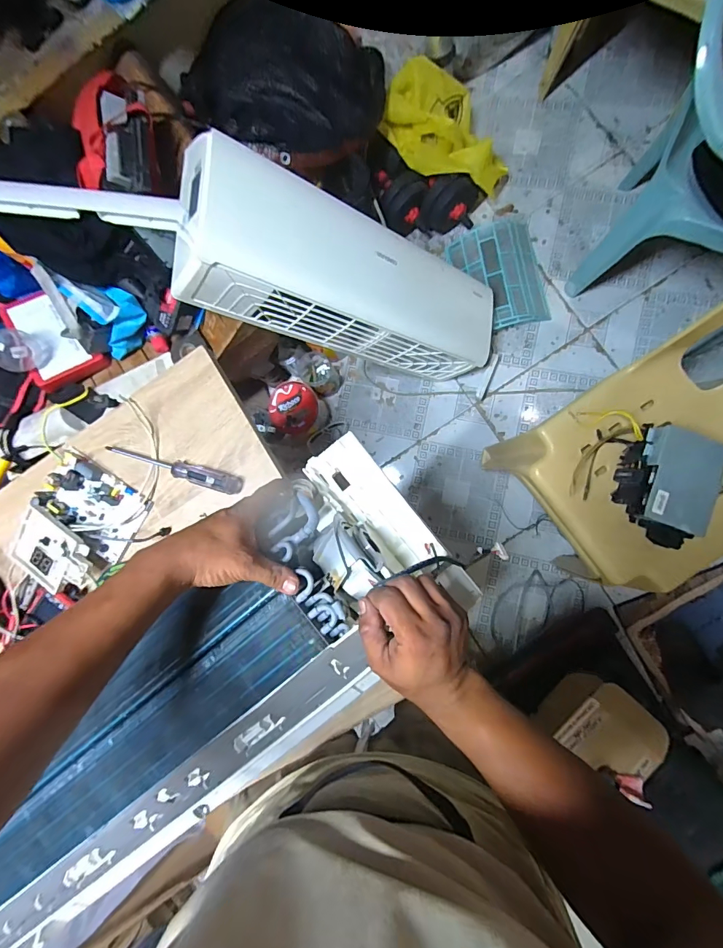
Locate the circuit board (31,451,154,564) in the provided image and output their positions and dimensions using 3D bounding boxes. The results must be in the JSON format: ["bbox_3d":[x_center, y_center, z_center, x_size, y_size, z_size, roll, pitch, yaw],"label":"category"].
[{"bbox_3d":[-0.425,0.047,0.640,0.170,0.032,0.112,34,93,9],"label":"circuit board"}]

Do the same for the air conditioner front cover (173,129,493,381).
[{"bbox_3d":[-0.002,-0.457,0.993,0.808,0.241,0.279,3,87,-31],"label":"air conditioner front cover"}]

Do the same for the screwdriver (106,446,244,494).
[{"bbox_3d":[-0.290,-0.011,0.622,0.226,0.025,0.027,15,90,9],"label":"screwdriver"}]

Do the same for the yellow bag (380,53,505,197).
[{"bbox_3d":[0.253,-0.990,1.186,0.358,0.195,0.239,9,89,9],"label":"yellow bag"}]

